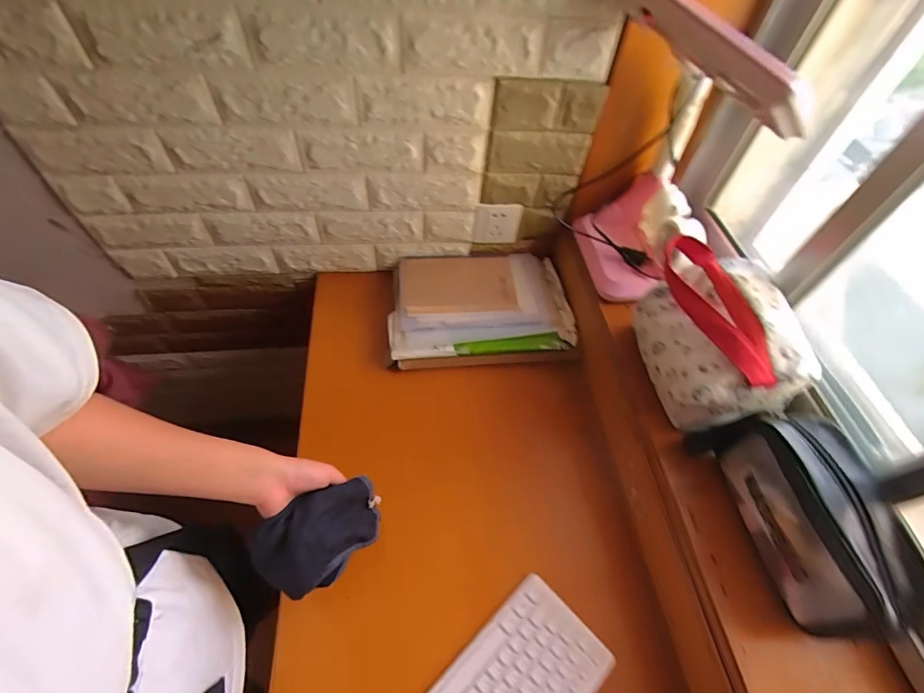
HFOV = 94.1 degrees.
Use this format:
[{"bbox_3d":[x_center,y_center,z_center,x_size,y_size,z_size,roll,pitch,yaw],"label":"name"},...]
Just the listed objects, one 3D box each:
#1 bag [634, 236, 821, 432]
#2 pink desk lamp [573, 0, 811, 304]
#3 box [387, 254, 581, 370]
[{"bbox_3d":[0.342,-0.022,0.585,0.158,0.122,0.231,-1,55,-4],"label":"bag"},{"bbox_3d":[0.288,-0.272,0.628,0.219,0.374,0.205,8,54,3],"label":"pink desk lamp"},{"bbox_3d":[0.035,-0.080,0.817,0.333,0.052,0.238,-2,55,-5],"label":"box"}]

